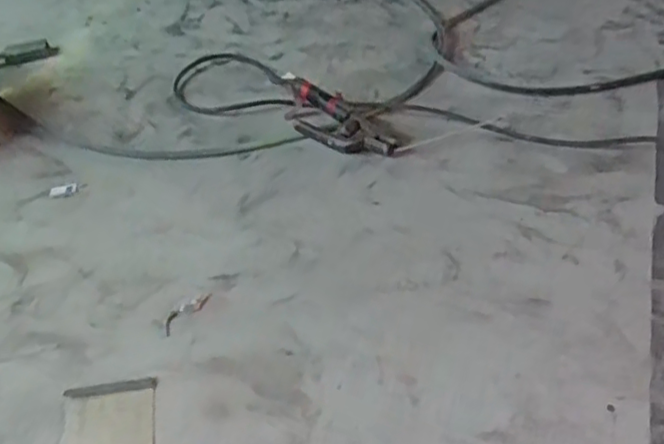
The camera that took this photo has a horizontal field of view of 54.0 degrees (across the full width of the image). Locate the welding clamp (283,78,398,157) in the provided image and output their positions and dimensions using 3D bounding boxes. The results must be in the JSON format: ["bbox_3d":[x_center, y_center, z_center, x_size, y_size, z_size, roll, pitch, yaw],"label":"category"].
[{"bbox_3d":[0.004,-0.173,1.138,0.218,0.072,0.076,28,54,31],"label":"welding clamp"}]

